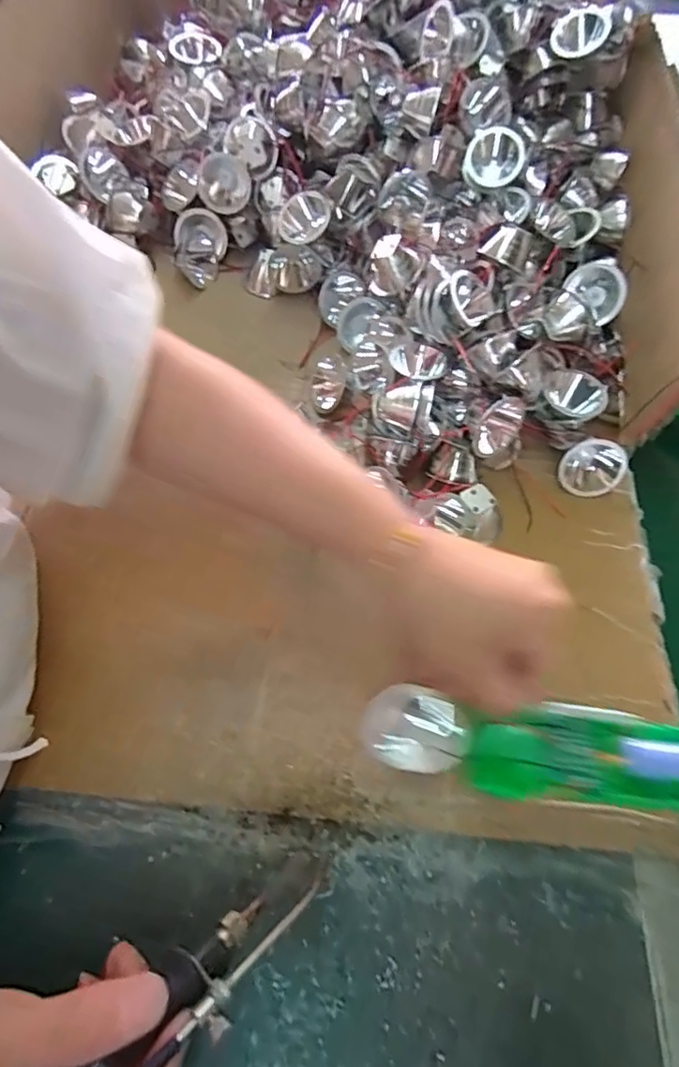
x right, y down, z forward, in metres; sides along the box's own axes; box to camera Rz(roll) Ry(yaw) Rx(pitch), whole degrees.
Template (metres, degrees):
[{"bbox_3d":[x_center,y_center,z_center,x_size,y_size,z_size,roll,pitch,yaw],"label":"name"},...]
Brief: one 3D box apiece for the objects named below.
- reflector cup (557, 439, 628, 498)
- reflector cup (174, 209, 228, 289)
[{"bbox_3d":[0.187,-0.050,0.411,0.041,0.046,0.023,32,38,15],"label":"reflector cup"},{"bbox_3d":[-0.122,-0.245,0.478,0.027,0.044,0.060,9,76,54],"label":"reflector cup"}]

